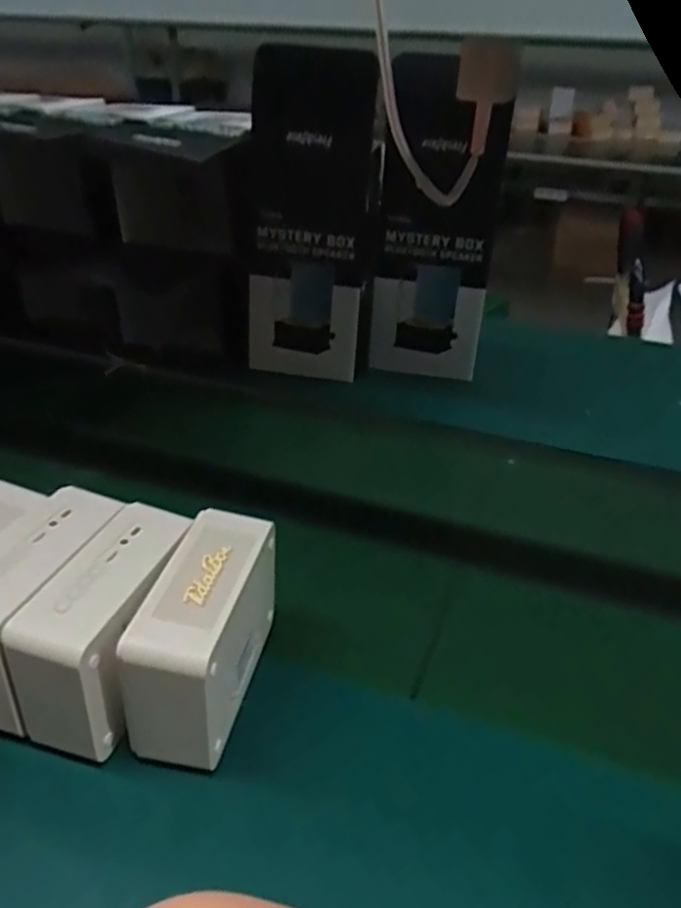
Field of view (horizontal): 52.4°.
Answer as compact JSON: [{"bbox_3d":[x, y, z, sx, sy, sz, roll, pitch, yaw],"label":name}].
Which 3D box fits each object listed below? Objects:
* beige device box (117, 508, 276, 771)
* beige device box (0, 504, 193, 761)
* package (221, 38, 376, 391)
[{"bbox_3d":[-0.091,0.120,0.464,0.059,0.105,0.135,9,32,10],"label":"beige device box"},{"bbox_3d":[-0.151,0.115,0.463,0.060,0.098,0.132,12,33,15],"label":"beige device box"},{"bbox_3d":[-0.045,-0.262,0.847,0.174,0.352,0.087,2,32,-1],"label":"package"}]

